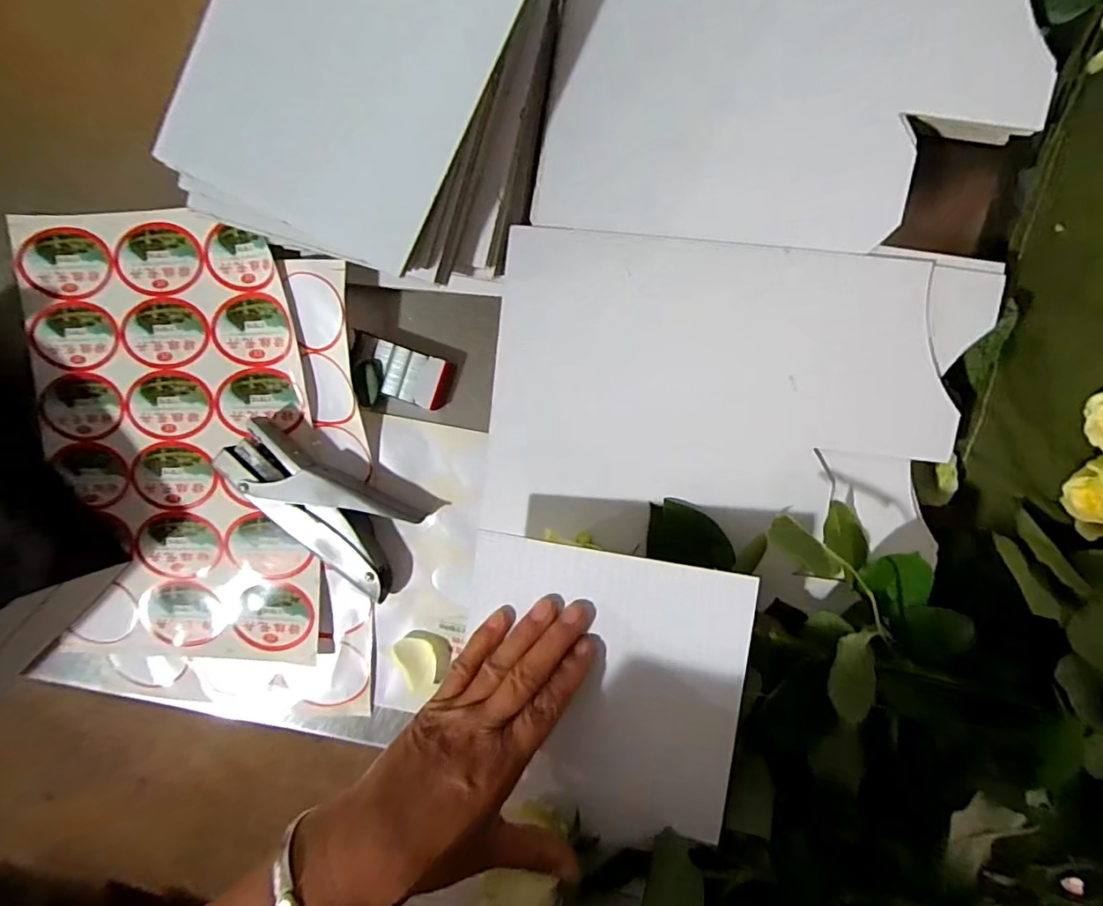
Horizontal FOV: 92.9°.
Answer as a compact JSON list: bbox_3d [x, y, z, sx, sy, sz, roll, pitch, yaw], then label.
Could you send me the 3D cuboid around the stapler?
[{"bbox_3d":[-0.169,0.042,0.381,0.145,0.027,0.082,25,96,4],"label":"stapler"}]

